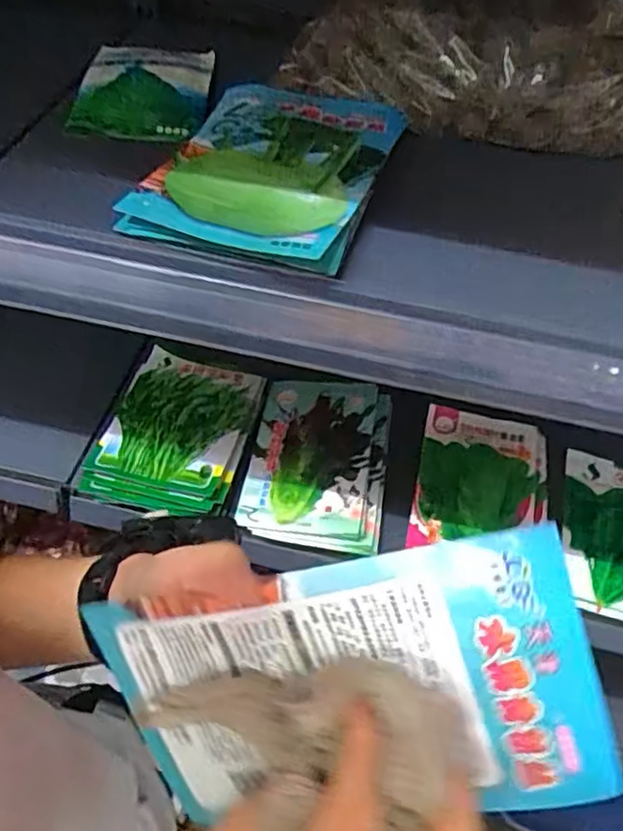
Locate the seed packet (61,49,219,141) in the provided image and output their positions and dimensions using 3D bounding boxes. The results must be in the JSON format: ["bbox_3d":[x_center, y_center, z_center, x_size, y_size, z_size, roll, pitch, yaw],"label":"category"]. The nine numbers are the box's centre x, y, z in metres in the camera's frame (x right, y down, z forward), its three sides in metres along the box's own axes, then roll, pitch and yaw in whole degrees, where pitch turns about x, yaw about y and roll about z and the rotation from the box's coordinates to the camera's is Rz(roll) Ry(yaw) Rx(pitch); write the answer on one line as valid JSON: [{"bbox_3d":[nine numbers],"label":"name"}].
[{"bbox_3d":[-0.132,-0.257,0.516,0.100,0.007,0.161,0,50,-4],"label":"seed packet"}]

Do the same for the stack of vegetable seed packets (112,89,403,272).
[{"bbox_3d":[-0.022,-0.168,0.438,0.133,0.024,0.197,16,53,8],"label":"stack of vegetable seed packets"}]

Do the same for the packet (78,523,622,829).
[{"bbox_3d":[0.012,0.115,0.262,0.190,0.121,0.009,-15,18,18],"label":"packet"}]

